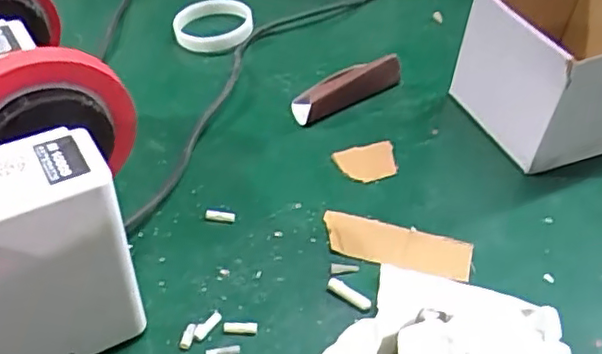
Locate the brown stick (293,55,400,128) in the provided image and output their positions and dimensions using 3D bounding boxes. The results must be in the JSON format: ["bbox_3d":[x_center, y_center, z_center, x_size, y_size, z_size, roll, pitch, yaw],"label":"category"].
[{"bbox_3d":[0.044,-0.085,0.601,0.110,0.028,0.030,-24,51,-24],"label":"brown stick"}]

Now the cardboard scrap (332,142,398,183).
[{"bbox_3d":[0.056,-0.014,0.557,0.053,0.004,0.040,-3,46,-7],"label":"cardboard scrap"}]

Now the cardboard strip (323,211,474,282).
[{"bbox_3d":[0.072,0.052,0.490,0.114,0.012,0.045,16,47,13],"label":"cardboard strip"}]

